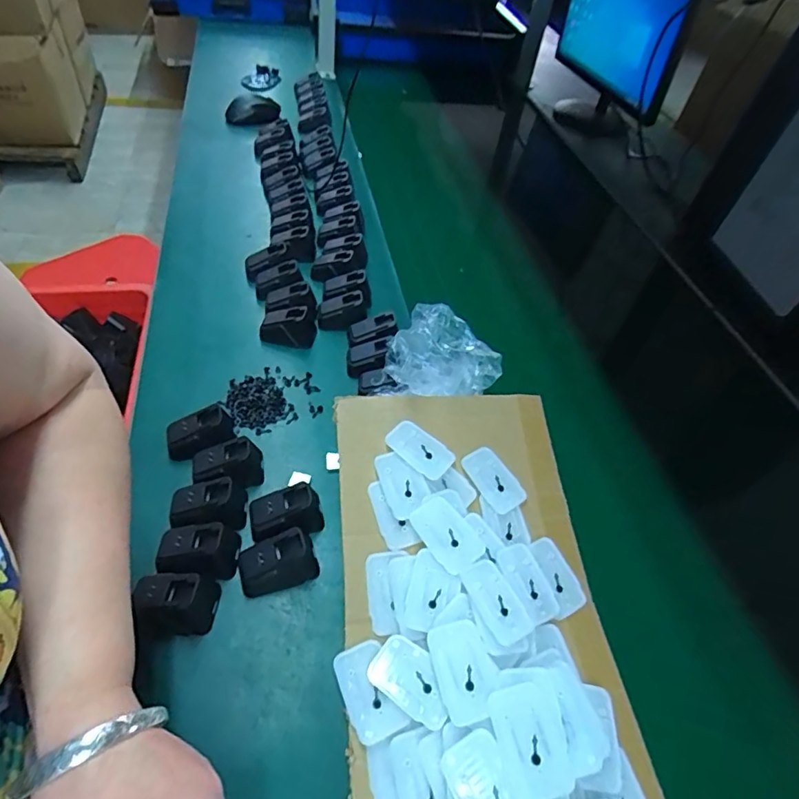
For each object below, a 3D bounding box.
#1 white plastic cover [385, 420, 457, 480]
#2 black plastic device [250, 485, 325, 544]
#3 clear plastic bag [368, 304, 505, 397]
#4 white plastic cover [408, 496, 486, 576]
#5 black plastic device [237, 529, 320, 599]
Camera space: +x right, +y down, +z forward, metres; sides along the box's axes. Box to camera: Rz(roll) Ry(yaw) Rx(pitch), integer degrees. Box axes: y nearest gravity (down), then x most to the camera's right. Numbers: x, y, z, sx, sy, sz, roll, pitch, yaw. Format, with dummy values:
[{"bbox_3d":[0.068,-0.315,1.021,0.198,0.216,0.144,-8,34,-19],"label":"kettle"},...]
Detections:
[{"bbox_3d":[0.021,0.050,0.518,0.068,0.004,0.043,36,56,15],"label":"white plastic cover"},{"bbox_3d":[-0.108,0.106,0.483,0.067,0.033,0.037,-8,47,-15],"label":"black plastic device"},{"bbox_3d":[0.050,-0.044,0.564,0.114,0.078,0.100,21,46,13],"label":"clear plastic bag"},{"bbox_3d":[0.044,0.123,0.469,0.047,0.007,0.070,-27,54,-30],"label":"white plastic cover"},{"bbox_3d":[-0.109,0.145,0.456,0.068,0.042,0.035,-10,47,-17],"label":"black plastic device"}]

